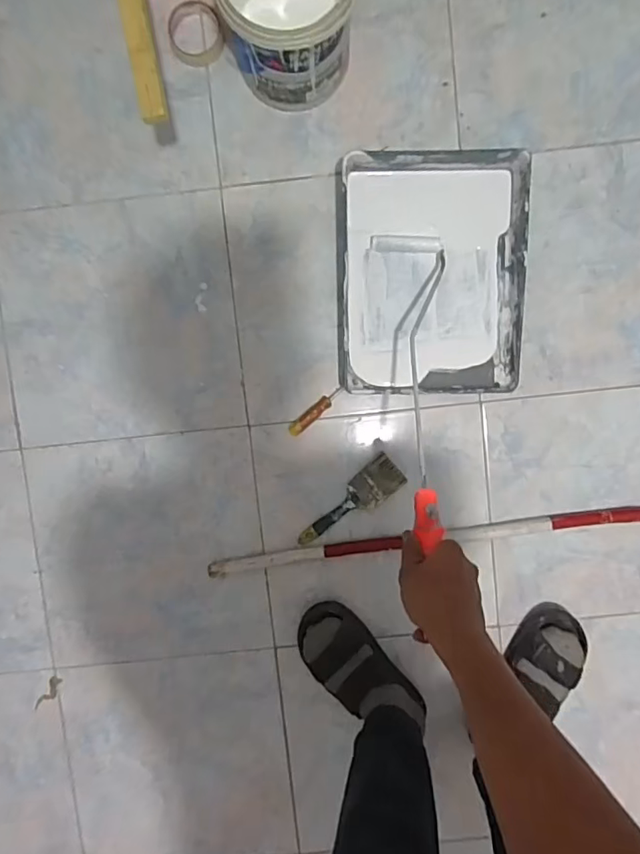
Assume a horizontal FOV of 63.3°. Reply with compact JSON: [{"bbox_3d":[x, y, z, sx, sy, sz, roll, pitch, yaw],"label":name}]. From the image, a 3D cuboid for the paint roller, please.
[{"bbox_3d":[0.124,-0.069,0.711,0.104,0.069,0.503,4,59,0],"label":"paint roller"}]

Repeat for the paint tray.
[{"bbox_3d":[0.171,-0.234,0.819,0.283,0.065,0.357,-1,95,1],"label":"paint tray"}]

